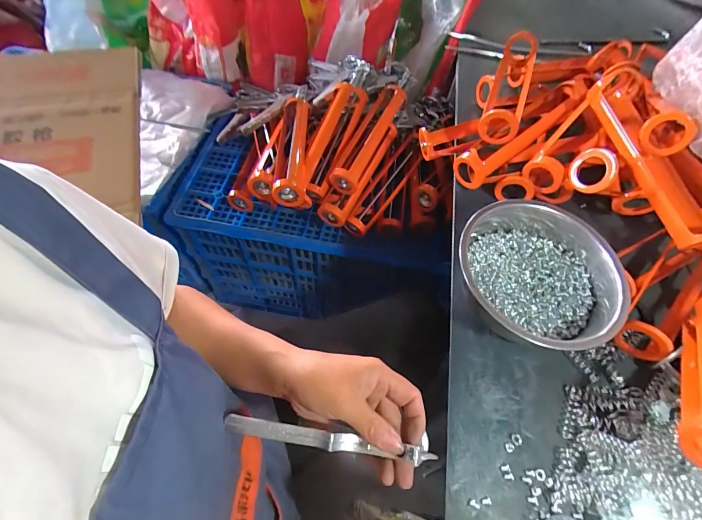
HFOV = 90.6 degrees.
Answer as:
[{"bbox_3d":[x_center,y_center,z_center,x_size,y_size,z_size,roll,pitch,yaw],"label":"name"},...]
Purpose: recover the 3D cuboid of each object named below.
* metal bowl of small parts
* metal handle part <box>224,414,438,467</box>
[{"bbox_3d":[0.222,0.022,0.422,0.174,0.079,0.188,-2,60,-4],"label":"metal bowl of small parts"},{"bbox_3d":[-0.025,0.146,0.284,0.162,0.017,0.013,7,59,6],"label":"metal handle part"}]

